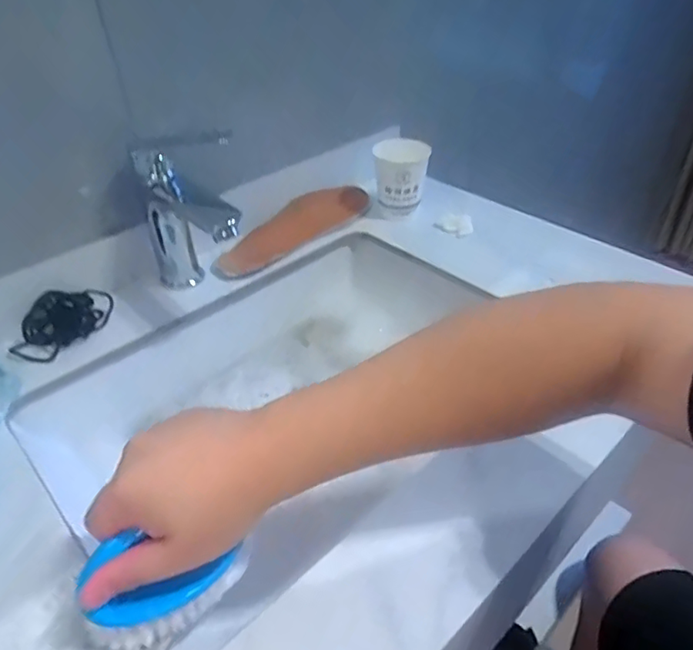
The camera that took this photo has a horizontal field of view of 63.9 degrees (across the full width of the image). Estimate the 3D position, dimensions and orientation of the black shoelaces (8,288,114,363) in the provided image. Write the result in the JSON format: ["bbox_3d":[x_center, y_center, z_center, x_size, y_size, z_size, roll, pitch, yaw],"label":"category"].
[{"bbox_3d":[-0.289,-0.007,0.561,0.058,0.032,0.097,17,43,22],"label":"black shoelaces"}]

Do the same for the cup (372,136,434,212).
[{"bbox_3d":[0.071,-0.188,0.722,0.068,0.096,0.061,3,40,7],"label":"cup"}]

